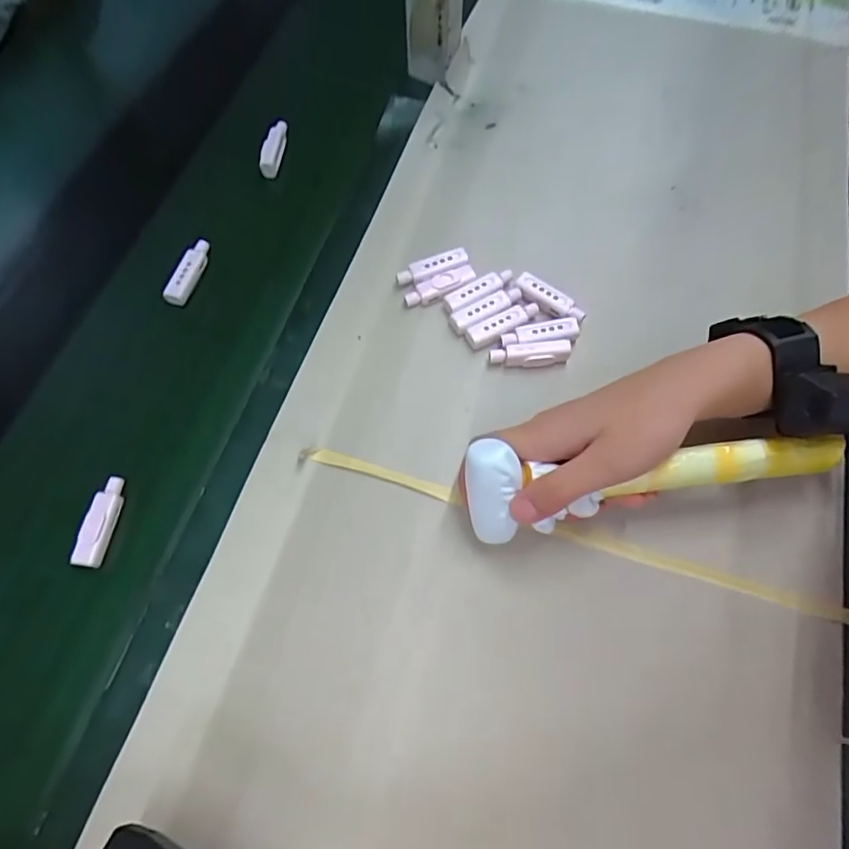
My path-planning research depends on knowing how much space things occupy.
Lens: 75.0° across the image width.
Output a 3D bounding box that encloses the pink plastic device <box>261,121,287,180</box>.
[{"bbox_3d":[-0.130,-0.242,0.484,0.018,0.019,0.047,5,66,4],"label":"pink plastic device"}]

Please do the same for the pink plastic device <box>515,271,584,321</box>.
[{"bbox_3d":[0.093,-0.093,0.406,0.054,0.013,0.014,38,72,16],"label":"pink plastic device"}]

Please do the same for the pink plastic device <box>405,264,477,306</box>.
[{"bbox_3d":[0.012,-0.103,0.414,0.055,0.009,0.019,-19,67,-7],"label":"pink plastic device"}]

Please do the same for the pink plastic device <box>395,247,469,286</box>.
[{"bbox_3d":[0.006,-0.118,0.418,0.054,0.013,0.014,-18,67,-7],"label":"pink plastic device"}]

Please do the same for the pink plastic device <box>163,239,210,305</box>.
[{"bbox_3d":[-0.185,-0.120,0.435,0.017,0.012,0.056,14,67,7],"label":"pink plastic device"}]

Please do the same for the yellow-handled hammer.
[{"bbox_3d":[0.128,0.017,0.323,0.210,0.062,0.034,-12,30,1],"label":"yellow-handled hammer"}]

